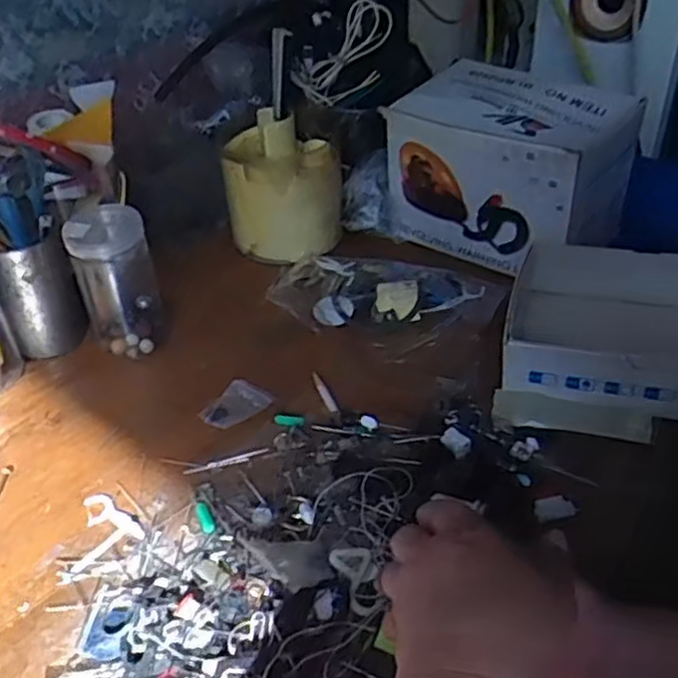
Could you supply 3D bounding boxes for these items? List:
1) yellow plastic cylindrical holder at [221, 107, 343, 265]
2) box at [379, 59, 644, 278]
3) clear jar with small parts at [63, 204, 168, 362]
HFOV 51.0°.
[{"bbox_3d":[-0.060,-0.155,0.739,0.116,0.126,0.082,12,41,19],"label":"yellow plastic cylindrical holder"},{"bbox_3d":[0.170,-0.170,0.706,0.203,0.140,0.146,28,48,34],"label":"box"},{"bbox_3d":[-0.191,-0.048,0.620,0.063,0.123,0.060,-17,40,-15],"label":"clear jar with small parts"}]

